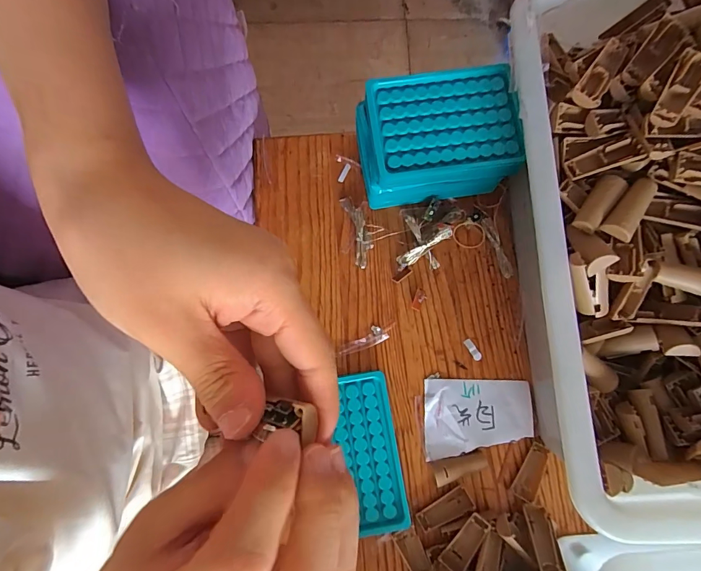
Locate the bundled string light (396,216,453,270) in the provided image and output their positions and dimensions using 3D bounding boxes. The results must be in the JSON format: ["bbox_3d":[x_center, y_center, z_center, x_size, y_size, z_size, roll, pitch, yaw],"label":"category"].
[{"bbox_3d":[0.072,-0.040,0.386,0.043,0.029,0.045,14,78,2],"label":"bundled string light"}]

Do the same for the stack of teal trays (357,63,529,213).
[{"bbox_3d":[0.076,-0.138,0.372,0.132,0.075,0.093,-6,78,-2],"label":"stack of teal trays"}]

